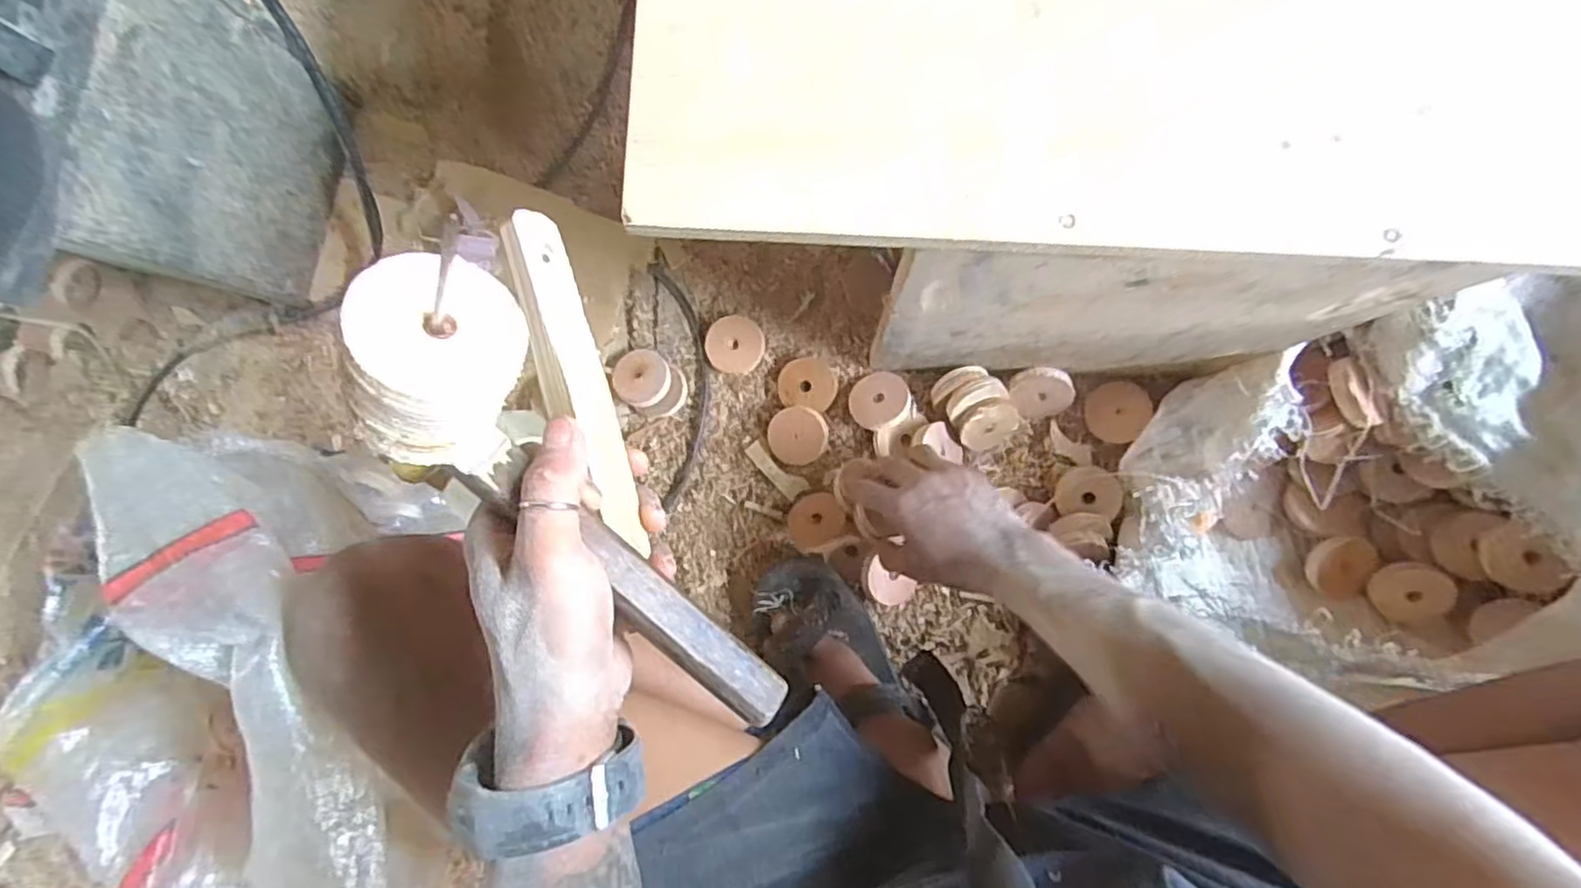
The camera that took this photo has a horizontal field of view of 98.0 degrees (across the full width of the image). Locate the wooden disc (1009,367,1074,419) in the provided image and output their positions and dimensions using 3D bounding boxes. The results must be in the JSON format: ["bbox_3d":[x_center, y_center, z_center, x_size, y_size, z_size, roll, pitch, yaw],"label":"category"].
[{"bbox_3d":[0.206,-0.041,0.565,0.048,0.007,0.048,2,124,3],"label":"wooden disc"}]

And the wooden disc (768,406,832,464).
[{"bbox_3d":[0.007,-0.008,0.599,0.051,0.013,0.050,0,97,2],"label":"wooden disc"}]

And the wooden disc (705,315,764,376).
[{"bbox_3d":[-0.049,-0.088,0.614,0.052,0.007,0.050,0,101,2],"label":"wooden disc"}]

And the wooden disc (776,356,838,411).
[{"bbox_3d":[0.015,-0.054,0.606,0.050,0.010,0.043,6,86,6],"label":"wooden disc"}]

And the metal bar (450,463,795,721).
[{"bbox_3d":[-0.064,0.058,0.277,0.157,0.015,0.021,42,87,-8],"label":"metal bar"}]

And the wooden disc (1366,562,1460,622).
[{"bbox_3d":[0.490,0.117,0.543,0.050,0.009,0.048,-4,99,39],"label":"wooden disc"}]

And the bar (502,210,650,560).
[{"bbox_3d":[-0.097,-0.029,0.305,0.013,0.034,0.152,-19,90,42],"label":"bar"}]

